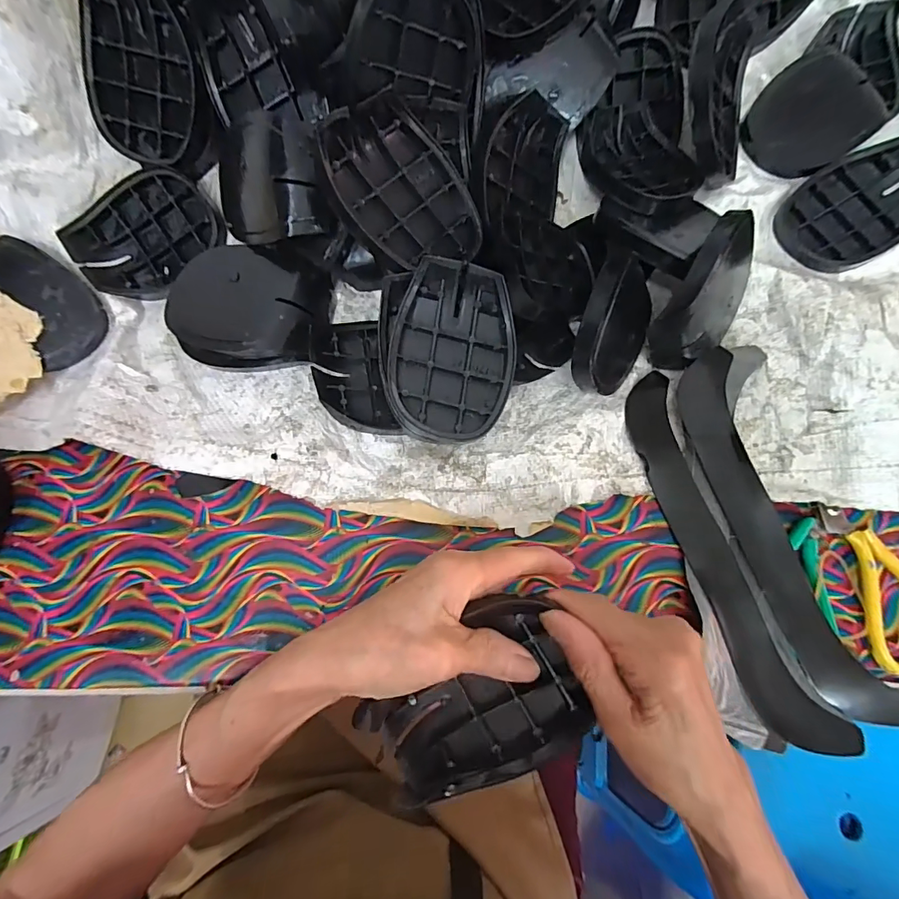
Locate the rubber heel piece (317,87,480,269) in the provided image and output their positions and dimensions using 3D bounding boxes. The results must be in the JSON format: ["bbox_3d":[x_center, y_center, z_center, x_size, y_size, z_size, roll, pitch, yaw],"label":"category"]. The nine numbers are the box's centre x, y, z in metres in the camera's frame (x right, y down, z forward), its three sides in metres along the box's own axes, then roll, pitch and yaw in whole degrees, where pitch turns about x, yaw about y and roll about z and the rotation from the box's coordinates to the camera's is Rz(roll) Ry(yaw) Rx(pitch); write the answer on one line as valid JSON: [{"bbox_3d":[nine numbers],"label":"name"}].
[{"bbox_3d":[-0.030,-0.184,0.321,0.087,0.025,0.117,-47,115,-17],"label":"rubber heel piece"}]

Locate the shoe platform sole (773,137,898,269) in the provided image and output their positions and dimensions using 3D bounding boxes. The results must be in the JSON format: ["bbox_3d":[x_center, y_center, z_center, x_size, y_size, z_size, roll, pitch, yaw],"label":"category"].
[{"bbox_3d":[0.354,-0.211,0.384,0.121,0.025,0.085,-32,82,9],"label":"shoe platform sole"}]

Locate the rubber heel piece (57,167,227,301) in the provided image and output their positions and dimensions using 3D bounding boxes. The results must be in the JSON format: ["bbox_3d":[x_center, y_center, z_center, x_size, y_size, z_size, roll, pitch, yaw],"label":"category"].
[{"bbox_3d":[-0.254,-0.183,0.369,0.119,0.030,0.083,-28,97,13],"label":"rubber heel piece"}]

